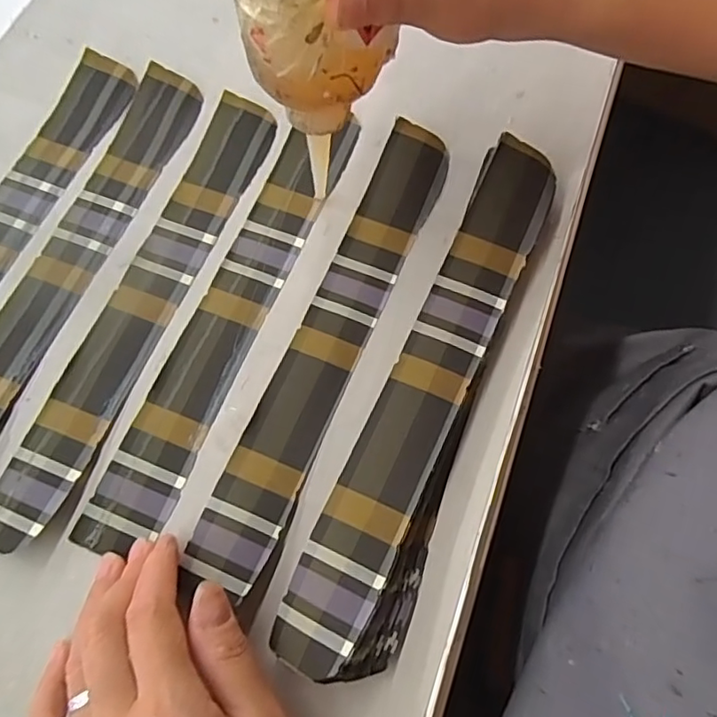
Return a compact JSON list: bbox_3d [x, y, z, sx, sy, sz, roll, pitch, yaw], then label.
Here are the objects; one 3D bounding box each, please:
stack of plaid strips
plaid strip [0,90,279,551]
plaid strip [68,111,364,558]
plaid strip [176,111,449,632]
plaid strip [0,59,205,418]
[{"bbox_3d":[0.034,0.009,0.266,0.047,0.025,0.256,20,72,7],"label":"stack of plaid strips"},{"bbox_3d":[-0.110,-0.032,0.294,0.034,0.009,0.256,21,72,7],"label":"plaid strip"},{"bbox_3d":[-0.064,-0.025,0.295,0.035,0.005,0.249,21,72,7],"label":"plaid strip"},{"bbox_3d":[-0.013,-0.012,0.285,0.037,0.013,0.254,22,72,8],"label":"plaid strip"},{"bbox_3d":[-0.154,-0.052,0.301,0.035,0.012,0.255,21,72,8],"label":"plaid strip"}]

